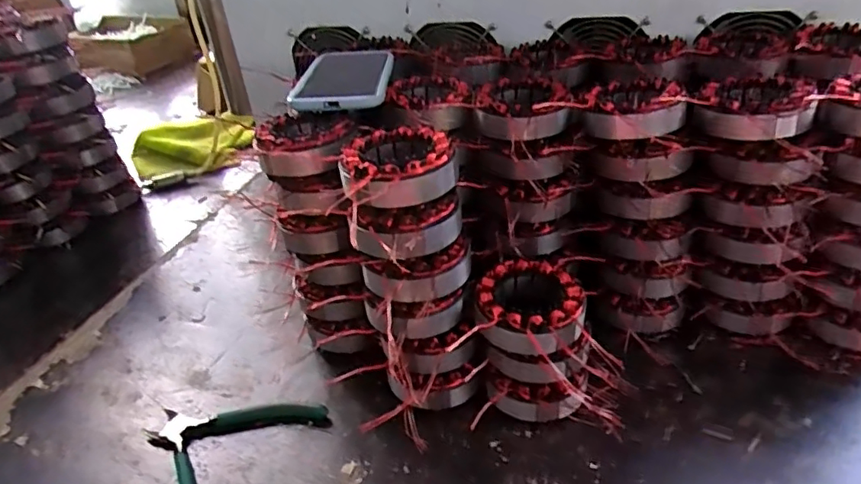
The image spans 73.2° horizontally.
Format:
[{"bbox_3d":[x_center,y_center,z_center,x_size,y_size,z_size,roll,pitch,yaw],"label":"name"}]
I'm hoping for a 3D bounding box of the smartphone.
[{"bbox_3d":[-0.082,-0.158,0.555,0.082,0.014,0.159,-4,34,3],"label":"smartphone"}]

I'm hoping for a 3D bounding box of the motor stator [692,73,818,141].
[{"bbox_3d":[0.269,-0.115,0.481,0.084,0.030,0.084,13,38,26],"label":"motor stator"}]

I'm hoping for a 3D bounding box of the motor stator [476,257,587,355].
[{"bbox_3d":[0.081,0.053,0.474,0.086,0.033,0.093,5,35,16],"label":"motor stator"}]

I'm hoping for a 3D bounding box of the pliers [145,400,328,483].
[{"bbox_3d":[-0.176,0.169,0.486,0.132,0.010,0.132,12,39,26],"label":"pliers"}]

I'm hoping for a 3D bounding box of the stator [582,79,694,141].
[{"bbox_3d":[0.177,-0.116,0.500,0.082,0.032,0.084,9,37,22],"label":"stator"}]

